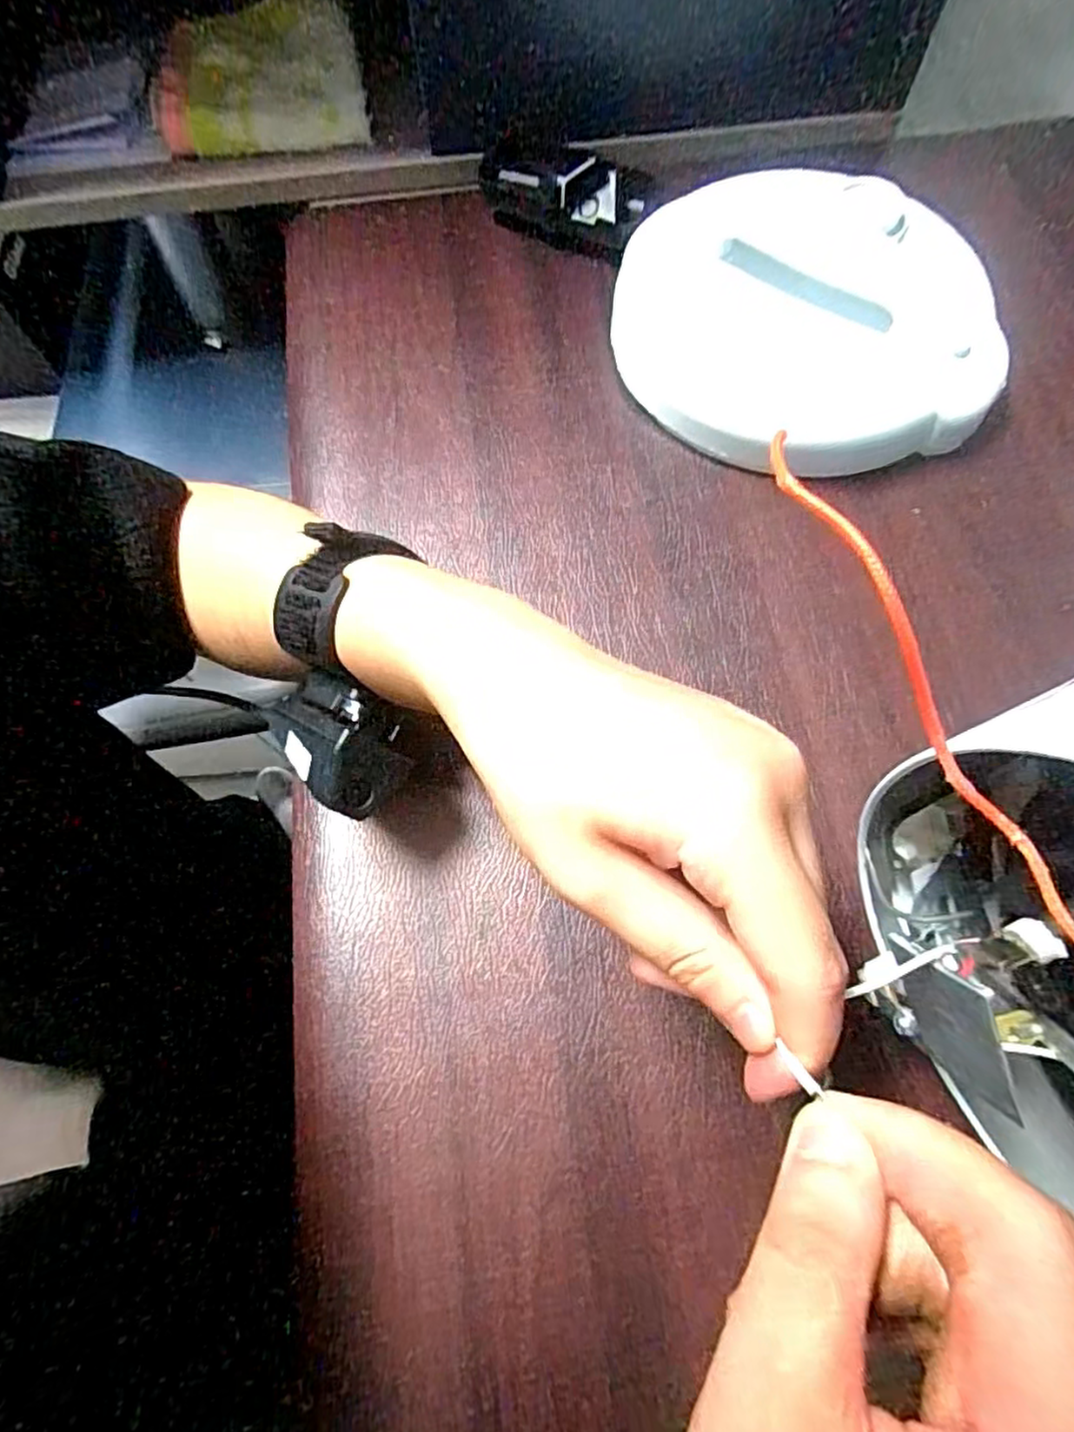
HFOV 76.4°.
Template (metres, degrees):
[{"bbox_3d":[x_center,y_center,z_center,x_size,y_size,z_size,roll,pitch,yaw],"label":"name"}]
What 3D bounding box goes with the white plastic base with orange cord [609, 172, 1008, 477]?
[{"bbox_3d":[0.141,-0.220,0.378,0.186,0.049,0.177,0,68,1],"label":"white plastic base with orange cord"}]

